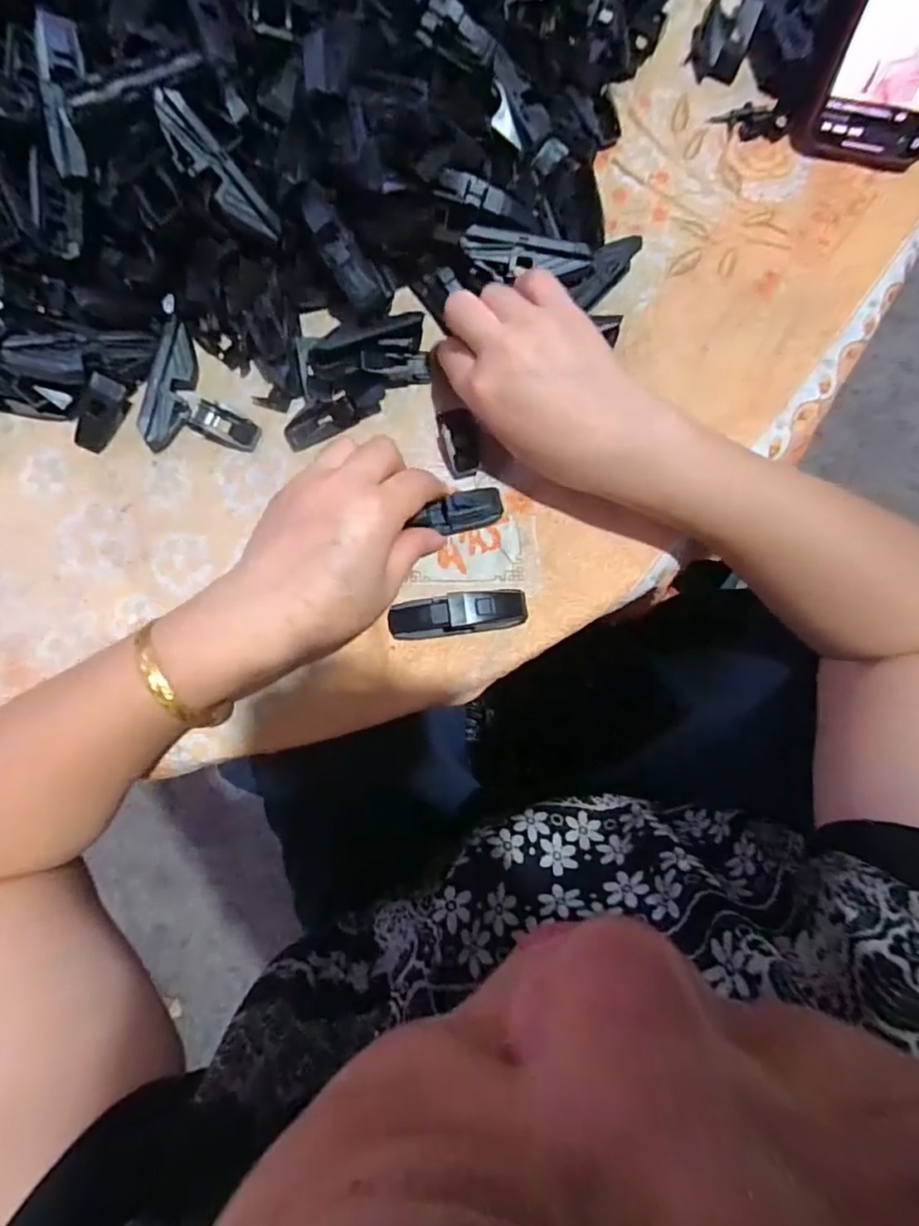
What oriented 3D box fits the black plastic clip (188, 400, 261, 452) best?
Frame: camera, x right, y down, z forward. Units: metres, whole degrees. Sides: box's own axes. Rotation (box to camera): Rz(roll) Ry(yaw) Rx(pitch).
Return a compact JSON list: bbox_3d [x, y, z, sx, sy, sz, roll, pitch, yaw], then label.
[{"bbox_3d":[-0.136,-0.109,0.326,0.040,0.005,0.019,26,84,3],"label":"black plastic clip"}]

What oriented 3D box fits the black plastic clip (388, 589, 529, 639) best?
[{"bbox_3d":[-0.001,0.000,0.302,0.075,0.017,0.021,-9,83,0],"label":"black plastic clip"}]

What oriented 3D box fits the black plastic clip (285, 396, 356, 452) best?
[{"bbox_3d":[-0.081,-0.110,0.322,0.041,0.009,0.016,-29,84,-3],"label":"black plastic clip"}]

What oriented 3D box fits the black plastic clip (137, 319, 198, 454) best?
[{"bbox_3d":[-0.164,-0.130,0.320,0.018,0.019,0.071,14,84,2],"label":"black plastic clip"}]

